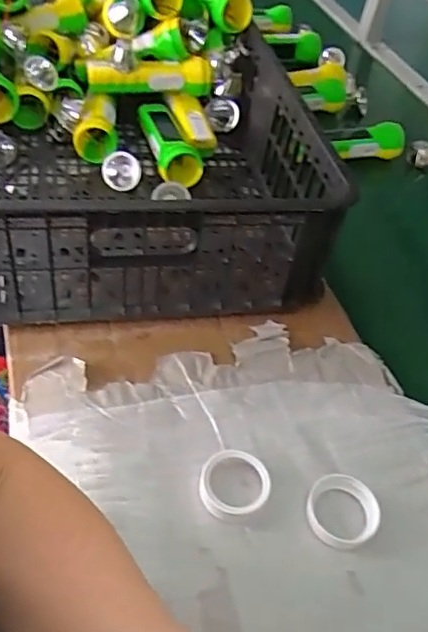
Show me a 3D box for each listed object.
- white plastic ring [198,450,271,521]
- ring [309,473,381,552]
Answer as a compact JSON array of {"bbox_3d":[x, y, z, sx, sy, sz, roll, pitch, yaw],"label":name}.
[{"bbox_3d":[0.016,0.129,0.446,0.053,0.015,0.051,2,46,-3],"label":"white plastic ring"},{"bbox_3d":[0.099,0.149,0.442,0.054,0.012,0.052,2,46,-3],"label":"ring"}]

